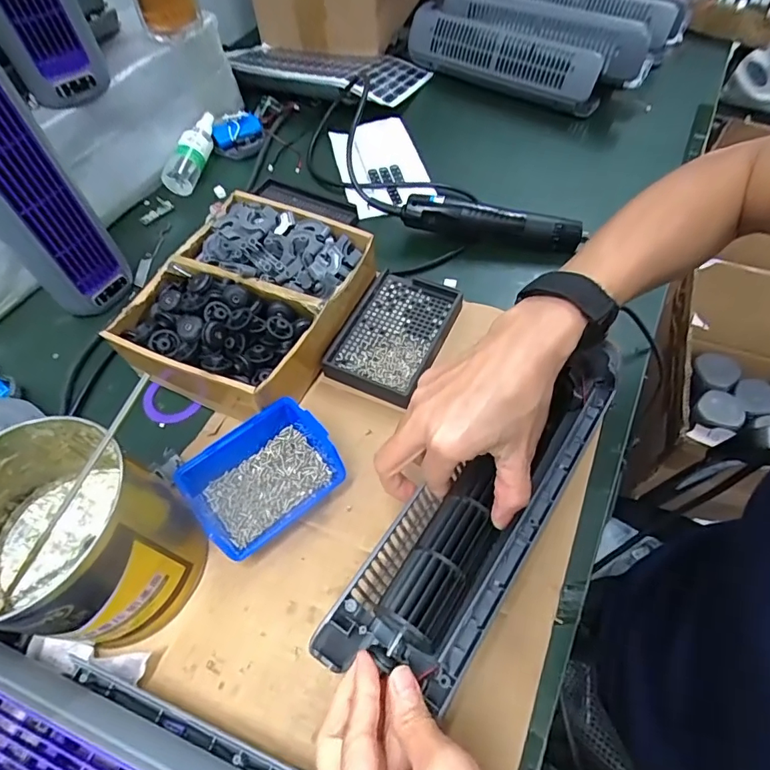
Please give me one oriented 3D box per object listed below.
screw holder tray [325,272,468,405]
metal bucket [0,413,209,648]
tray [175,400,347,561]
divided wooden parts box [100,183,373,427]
[{"bbox_3d":[0.010,-0.051,0.488,0.093,0.027,0.140,21,60,16],"label":"screw holder tray"},{"bbox_3d":[-0.209,0.108,0.332,0.125,0.119,0.122,-1,57,2],"label":"metal bucket"},{"bbox_3d":[-0.098,0.075,0.396,0.114,0.048,0.090,-34,61,-18],"label":"tray"},{"bbox_3d":[-0.125,-0.082,0.468,0.179,0.070,0.207,21,60,16],"label":"divided wooden parts box"}]

